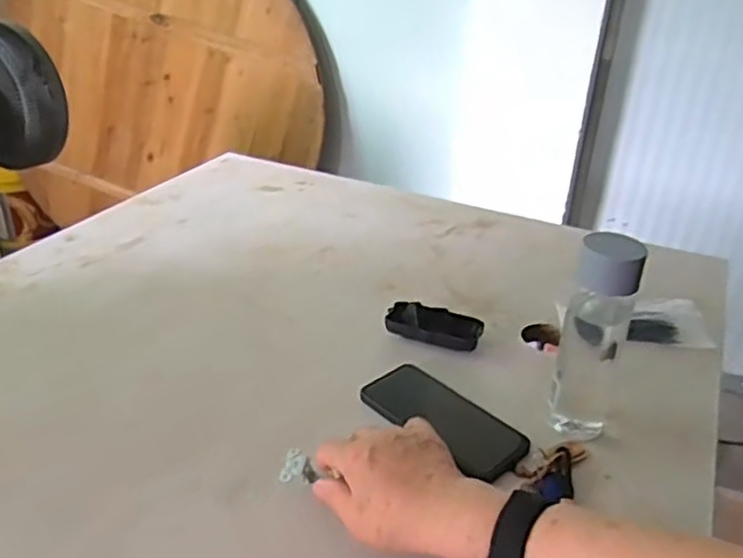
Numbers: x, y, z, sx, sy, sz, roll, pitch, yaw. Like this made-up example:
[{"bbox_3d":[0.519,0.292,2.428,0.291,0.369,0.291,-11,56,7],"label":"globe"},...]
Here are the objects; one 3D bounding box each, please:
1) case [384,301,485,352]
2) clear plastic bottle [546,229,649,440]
[{"bbox_3d":[0.073,0.052,0.806,0.111,0.027,0.053,10,30,12],"label":"case"},{"bbox_3d":[0.212,0.054,0.656,0.060,0.204,0.067,12,31,16],"label":"clear plastic bottle"}]

